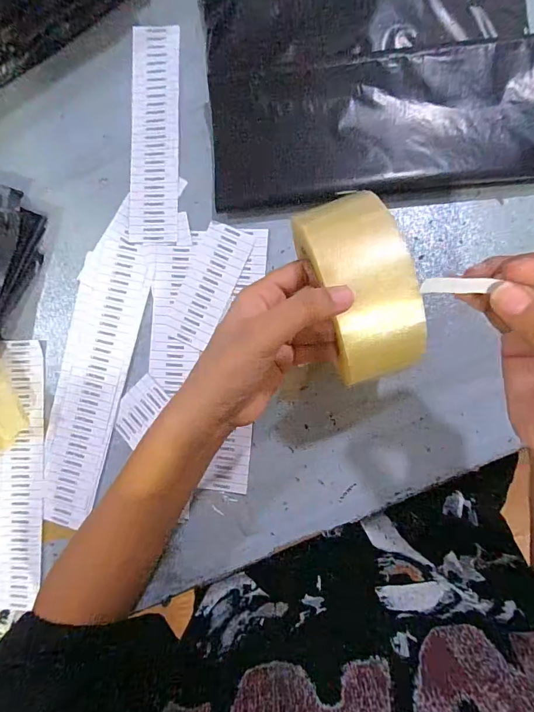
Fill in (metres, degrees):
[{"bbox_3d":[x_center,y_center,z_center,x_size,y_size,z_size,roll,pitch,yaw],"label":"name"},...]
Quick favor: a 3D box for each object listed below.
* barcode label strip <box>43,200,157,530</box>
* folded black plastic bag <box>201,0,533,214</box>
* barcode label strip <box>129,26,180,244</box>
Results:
[{"bbox_3d":[-0.155,0.012,0.337,0.059,0.005,0.271,13,89,3],"label":"barcode label strip"},{"bbox_3d":[0.088,-0.239,0.322,0.276,0.025,0.207,-3,87,3],"label":"folded black plastic bag"},{"bbox_3d":[-0.102,-0.202,0.344,0.044,0.004,0.200,0,87,3],"label":"barcode label strip"}]

